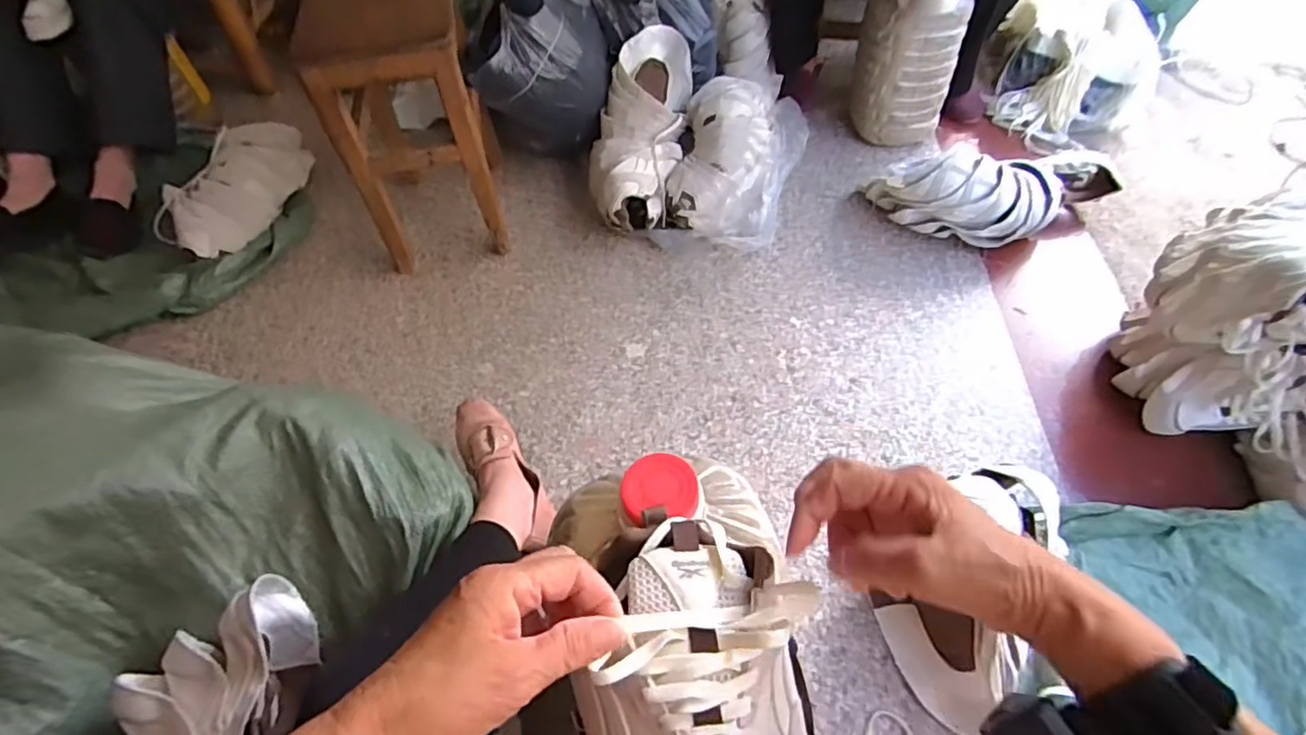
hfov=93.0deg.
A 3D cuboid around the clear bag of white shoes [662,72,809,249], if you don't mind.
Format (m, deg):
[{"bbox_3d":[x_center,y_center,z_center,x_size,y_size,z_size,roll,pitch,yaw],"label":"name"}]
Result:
[{"bbox_3d":[0.170,-0.415,1.206,0.225,0.164,0.382,11,54,11],"label":"clear bag of white shoes"}]

